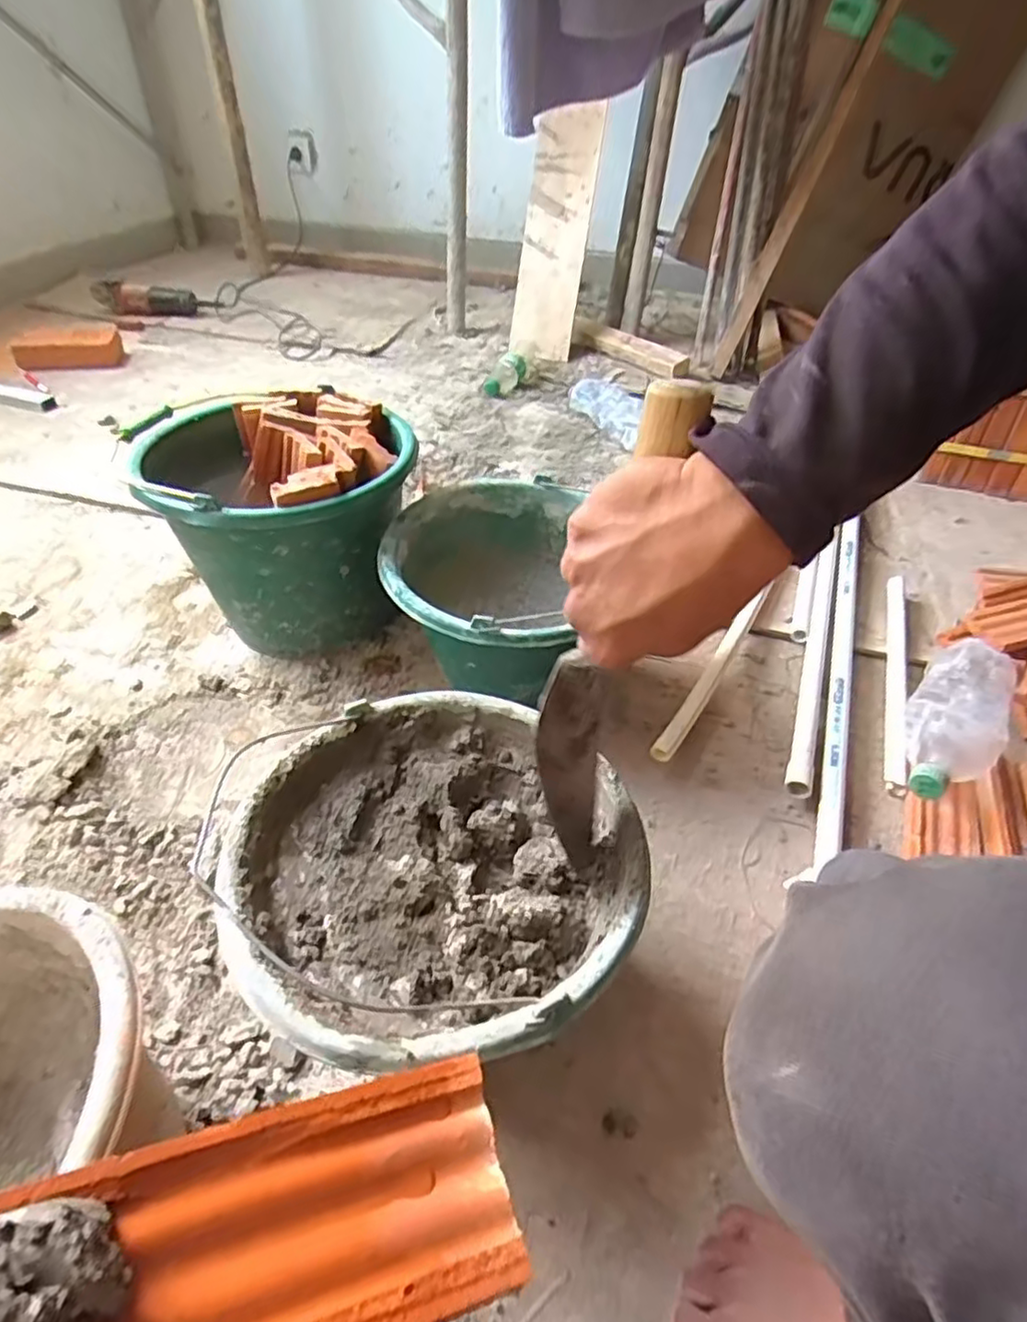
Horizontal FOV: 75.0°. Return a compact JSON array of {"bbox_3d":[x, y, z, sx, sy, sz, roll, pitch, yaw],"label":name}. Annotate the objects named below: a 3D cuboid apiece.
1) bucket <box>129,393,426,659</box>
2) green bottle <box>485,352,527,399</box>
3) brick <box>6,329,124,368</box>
[{"bbox_3d":[-0.265,-0.162,0.812,0.279,0.242,0.301,-24,50,-25],"label":"bucket"},{"bbox_3d":[-0.023,-0.605,1.426,0.057,0.056,0.148,15,45,13],"label":"green bottle"},{"bbox_3d":[-0.970,-0.677,1.453,0.214,0.062,0.077,-16,47,-18],"label":"brick"}]

